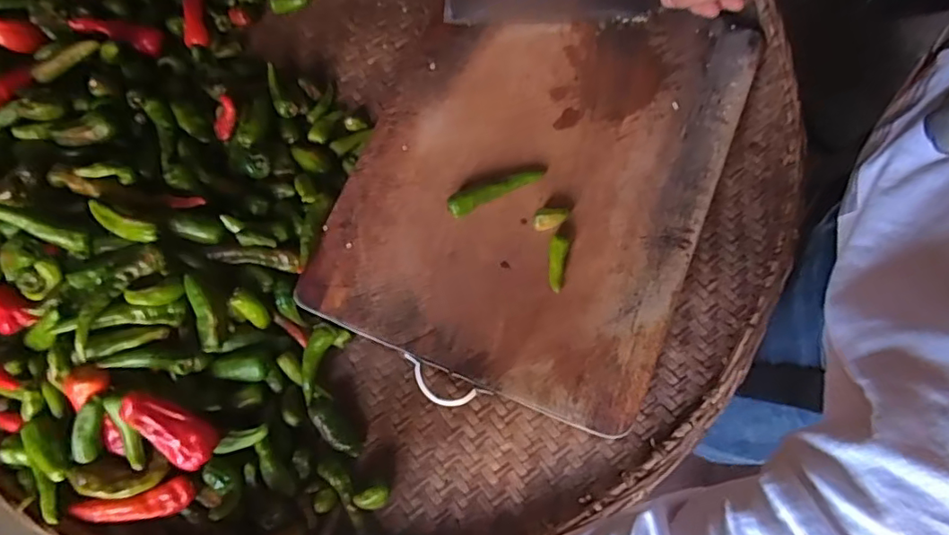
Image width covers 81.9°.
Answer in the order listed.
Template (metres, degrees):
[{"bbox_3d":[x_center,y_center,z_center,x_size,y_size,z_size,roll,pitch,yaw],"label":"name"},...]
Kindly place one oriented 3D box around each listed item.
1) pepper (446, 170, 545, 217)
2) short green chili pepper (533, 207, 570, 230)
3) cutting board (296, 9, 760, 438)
[{"bbox_3d":[0.017,-0.067,0.465,0.087,0.020,0.019,-28,78,-6],"label":"pepper"},{"bbox_3d":[0.065,-0.042,0.460,0.032,0.013,0.018,-14,77,-3],"label":"short green chili pepper"},{"bbox_3d":[0.051,-0.076,0.470,0.298,0.014,0.354,17,77,6],"label":"cutting board"}]

